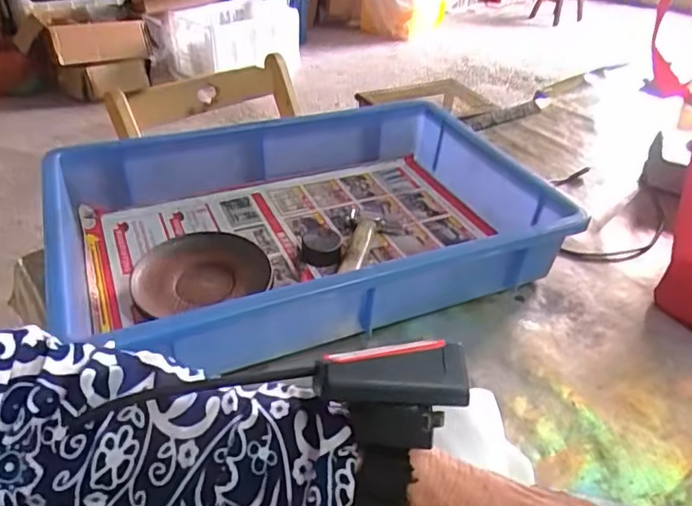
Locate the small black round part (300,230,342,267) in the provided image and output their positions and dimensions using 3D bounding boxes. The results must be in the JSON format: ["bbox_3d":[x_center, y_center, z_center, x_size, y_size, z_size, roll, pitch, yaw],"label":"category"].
[{"bbox_3d":[-0.023,-0.005,0.514,0.037,0.021,0.032,2,38,-1],"label":"small black round part"}]

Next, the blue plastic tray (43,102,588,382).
[{"bbox_3d":[-0.042,-0.034,0.519,0.416,0.086,0.293,-14,41,-20],"label":"blue plastic tray"}]

